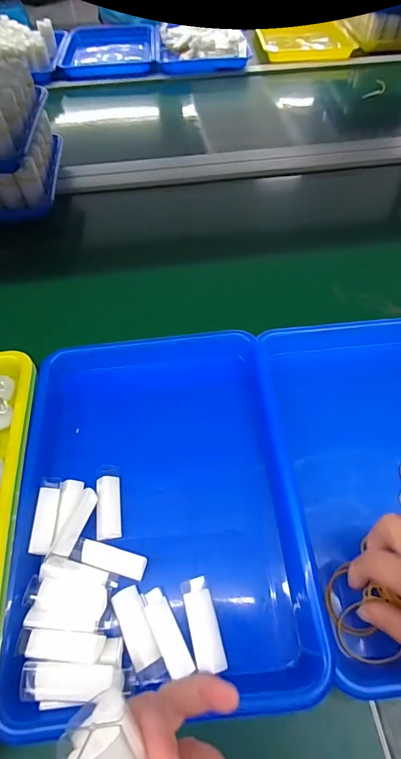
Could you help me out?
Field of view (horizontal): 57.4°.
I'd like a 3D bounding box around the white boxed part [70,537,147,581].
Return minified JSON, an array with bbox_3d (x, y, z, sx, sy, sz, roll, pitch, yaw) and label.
[{"bbox_3d":[-0.078,0.154,0.316,0.063,0.013,0.019,12,58,10],"label":"white boxed part"}]

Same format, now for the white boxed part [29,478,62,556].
[{"bbox_3d":[-0.141,0.123,0.332,0.019,0.009,0.065,13,52,-25],"label":"white boxed part"}]

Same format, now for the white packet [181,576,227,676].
[{"bbox_3d":[0.002,0.194,0.292,0.022,0.014,0.063,-13,57,-6],"label":"white packet"}]

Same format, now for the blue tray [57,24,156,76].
[{"bbox_3d":[-0.263,-0.944,1.050,0.263,0.030,0.346,-3,57,0],"label":"blue tray"}]

